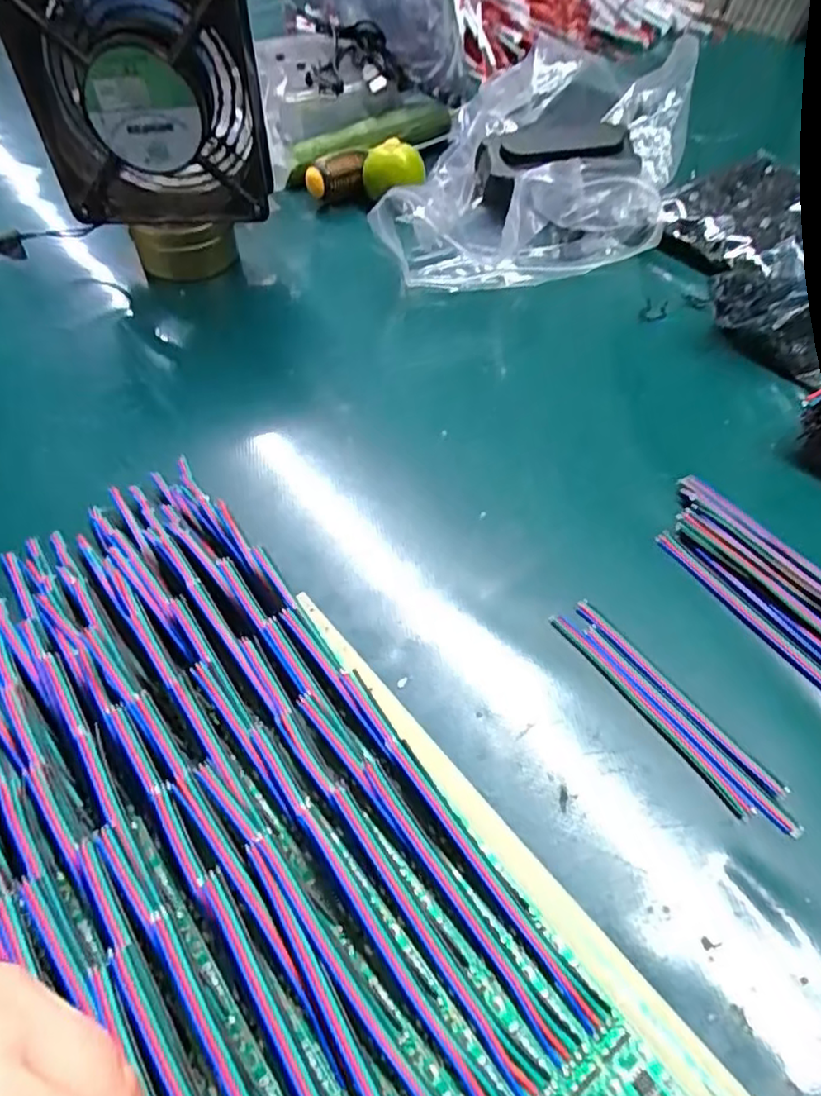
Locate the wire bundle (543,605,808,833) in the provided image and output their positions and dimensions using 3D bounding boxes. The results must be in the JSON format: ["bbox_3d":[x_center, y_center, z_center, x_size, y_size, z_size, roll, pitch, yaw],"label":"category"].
[{"bbox_3d":[0.099,0.061,0.248,0.022,0.004,0.105,-30,59,-20],"label":"wire bundle"}]

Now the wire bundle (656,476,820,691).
[{"bbox_3d":[0.153,0.015,0.274,0.043,0.009,0.110,-30,59,-20],"label":"wire bundle"}]

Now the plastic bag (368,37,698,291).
[{"bbox_3d":[0.100,-0.277,0.454,0.171,0.052,0.278,13,55,10],"label":"plastic bag"}]

